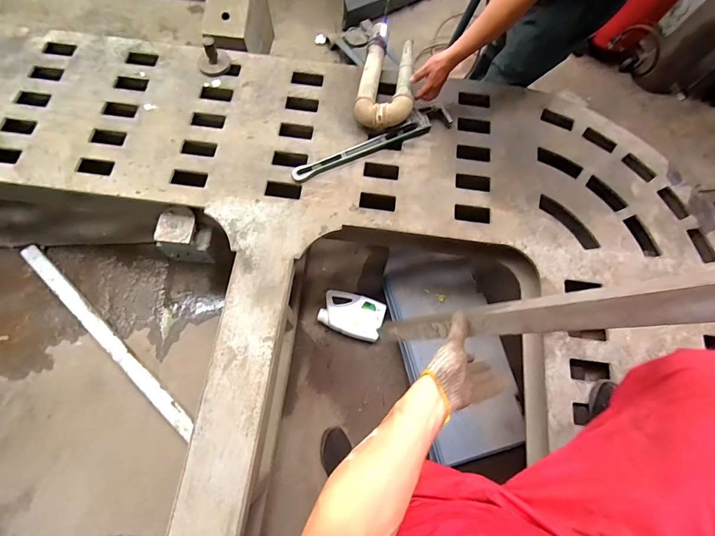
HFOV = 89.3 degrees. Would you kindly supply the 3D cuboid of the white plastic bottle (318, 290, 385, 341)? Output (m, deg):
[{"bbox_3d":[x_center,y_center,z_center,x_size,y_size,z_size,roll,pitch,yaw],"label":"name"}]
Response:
[{"bbox_3d":[-0.030,0.192,1.464,0.262,0.090,0.159,17,70,-1],"label":"white plastic bottle"}]

